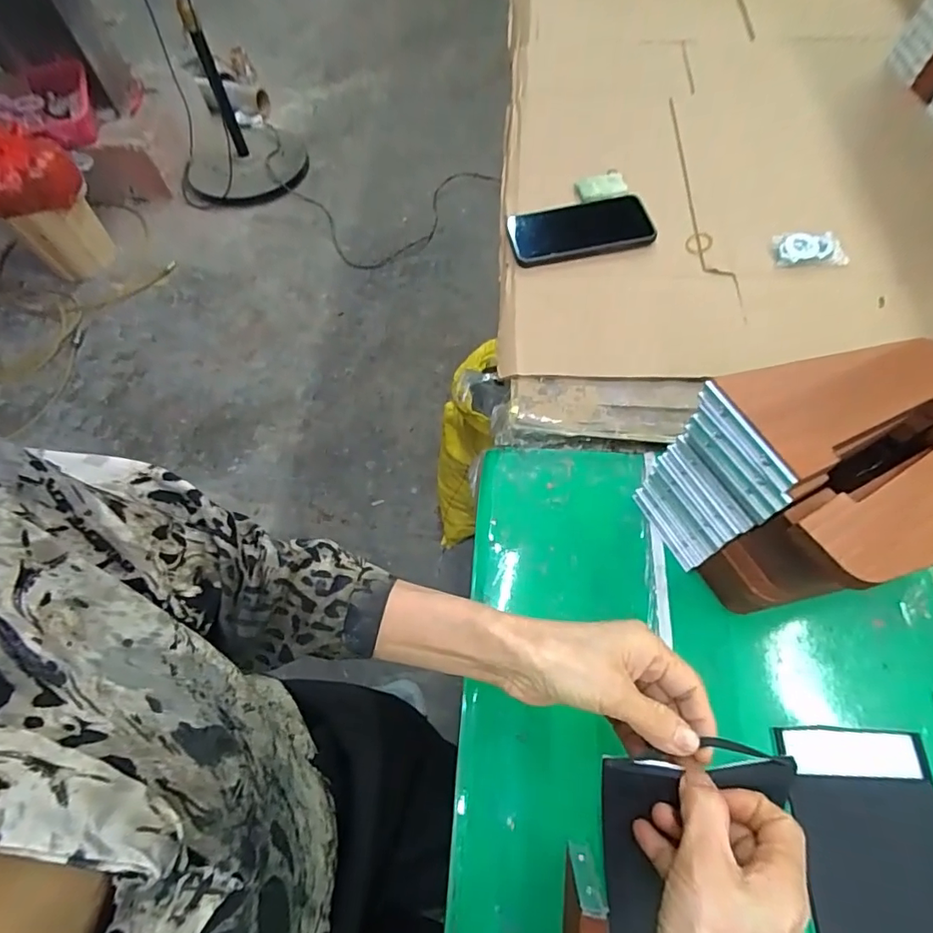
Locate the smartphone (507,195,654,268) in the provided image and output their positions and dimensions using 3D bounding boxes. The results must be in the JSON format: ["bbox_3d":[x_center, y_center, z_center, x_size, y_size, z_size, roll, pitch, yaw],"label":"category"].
[{"bbox_3d":[0.130,-0.277,0.609,0.160,0.015,0.079,-10,63,-2],"label":"smartphone"}]

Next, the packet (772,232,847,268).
[{"bbox_3d":[0.384,-0.244,0.583,0.078,0.012,0.042,-5,63,1],"label":"packet"}]

